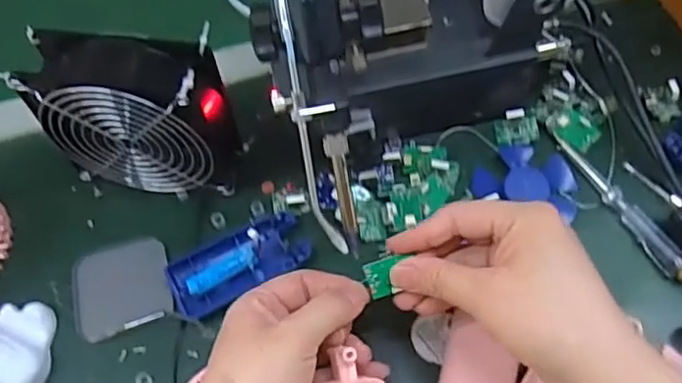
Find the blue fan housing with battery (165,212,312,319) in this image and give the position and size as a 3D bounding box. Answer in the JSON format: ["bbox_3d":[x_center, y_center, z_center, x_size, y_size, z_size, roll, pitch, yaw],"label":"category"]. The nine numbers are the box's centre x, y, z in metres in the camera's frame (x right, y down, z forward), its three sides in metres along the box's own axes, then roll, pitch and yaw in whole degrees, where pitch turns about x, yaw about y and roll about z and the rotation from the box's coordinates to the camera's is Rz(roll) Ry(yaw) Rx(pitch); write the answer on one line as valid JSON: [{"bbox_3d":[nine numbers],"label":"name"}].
[{"bbox_3d":[-0.069,0.052,0.426,0.095,0.012,0.042,-25,65,-10],"label":"blue fan housing with battery"}]

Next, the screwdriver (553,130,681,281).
[{"bbox_3d":[0.192,0.008,0.430,0.016,0.010,0.130,-30,65,-12],"label":"screwdriver"}]

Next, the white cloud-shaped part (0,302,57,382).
[{"bbox_3d":[-0.221,0.105,0.406,0.058,0.014,0.063,-1,63,2],"label":"white cloud-shaped part"}]

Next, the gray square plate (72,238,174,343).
[{"bbox_3d":[-0.153,0.065,0.430,0.066,0.005,0.064,-19,64,-7],"label":"gray square plate"}]

